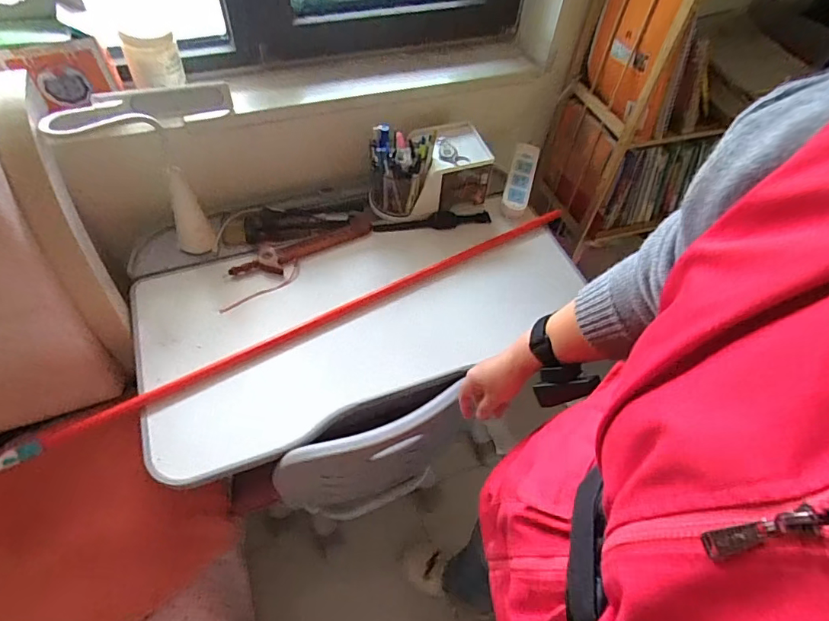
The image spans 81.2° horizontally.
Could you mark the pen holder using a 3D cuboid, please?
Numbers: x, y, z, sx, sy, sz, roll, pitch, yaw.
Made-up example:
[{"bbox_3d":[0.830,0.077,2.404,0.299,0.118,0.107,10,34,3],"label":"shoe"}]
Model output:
[{"bbox_3d":[-0.030,-0.269,0.942,0.127,0.137,0.094,3,54,-2],"label":"pen holder"}]

